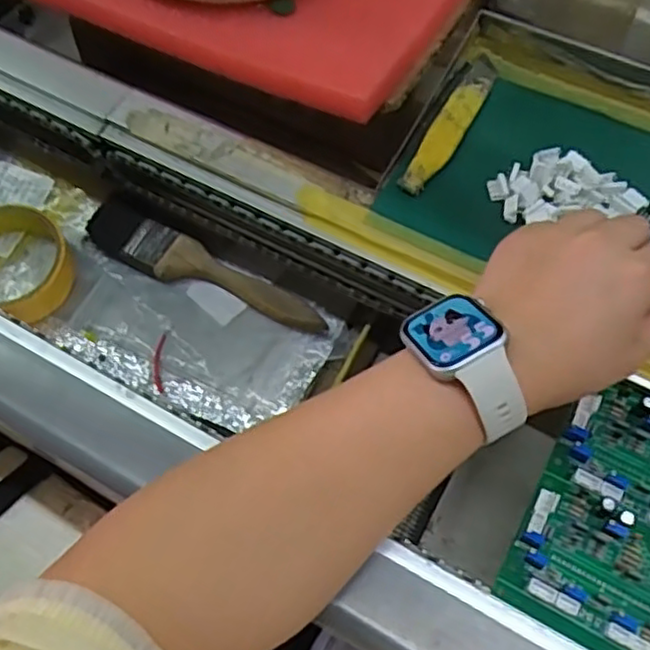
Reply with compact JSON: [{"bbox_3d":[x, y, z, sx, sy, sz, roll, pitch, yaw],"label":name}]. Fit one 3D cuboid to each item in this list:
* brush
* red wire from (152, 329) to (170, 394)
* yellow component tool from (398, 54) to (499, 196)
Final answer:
[{"bbox_3d":[-0.089,-0.042,0.497,0.199,0.020,0.036,25,66,13],"label":"brush"},{"bbox_3d":[-0.116,0.025,0.481,0.011,0.004,0.044,4,80,3],"label":"red wire"},{"bbox_3d":[0.084,-0.134,0.450,0.021,0.010,0.133,25,66,13],"label":"yellow component tool"}]

